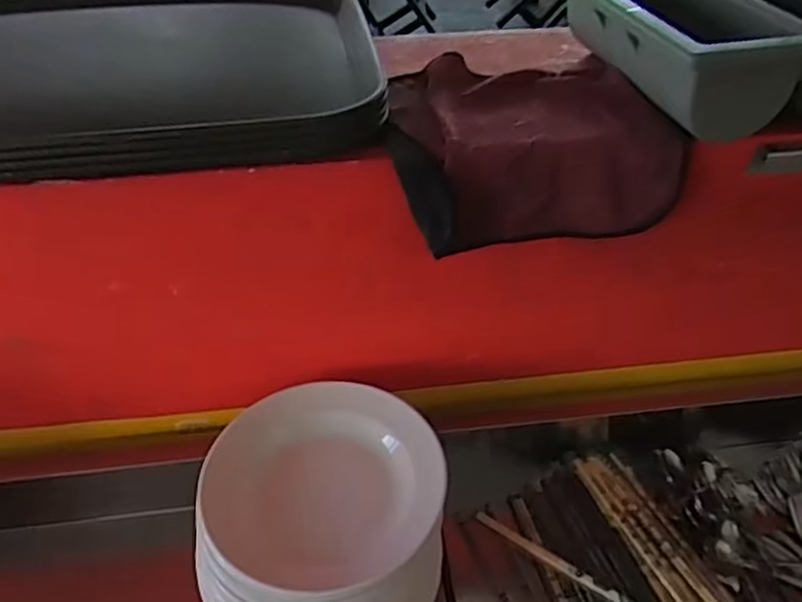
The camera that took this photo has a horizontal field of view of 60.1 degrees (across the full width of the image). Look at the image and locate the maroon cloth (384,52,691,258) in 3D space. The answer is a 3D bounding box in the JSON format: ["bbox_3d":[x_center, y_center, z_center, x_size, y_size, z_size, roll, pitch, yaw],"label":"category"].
[{"bbox_3d":[0.113,-0.148,0.666,0.249,0.100,0.171,-6,42,-6],"label":"maroon cloth"}]

